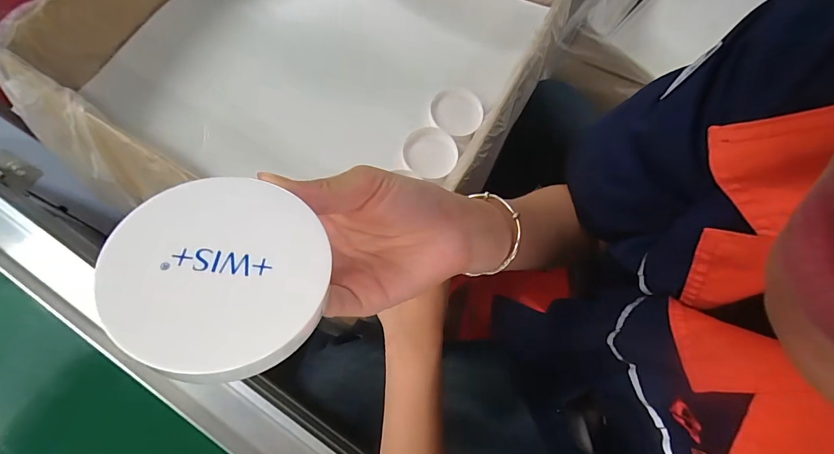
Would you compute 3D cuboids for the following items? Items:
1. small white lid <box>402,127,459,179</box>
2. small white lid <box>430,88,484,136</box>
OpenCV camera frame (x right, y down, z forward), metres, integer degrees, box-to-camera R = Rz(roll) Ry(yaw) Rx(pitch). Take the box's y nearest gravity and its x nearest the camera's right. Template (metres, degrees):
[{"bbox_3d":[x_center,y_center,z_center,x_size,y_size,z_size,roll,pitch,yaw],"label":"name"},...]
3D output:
[{"bbox_3d":[0.018,-0.103,0.539,0.072,0.014,0.074,1,69,-2],"label":"small white lid"},{"bbox_3d":[0.059,-0.171,0.564,0.074,0.012,0.080,3,70,-9],"label":"small white lid"}]

